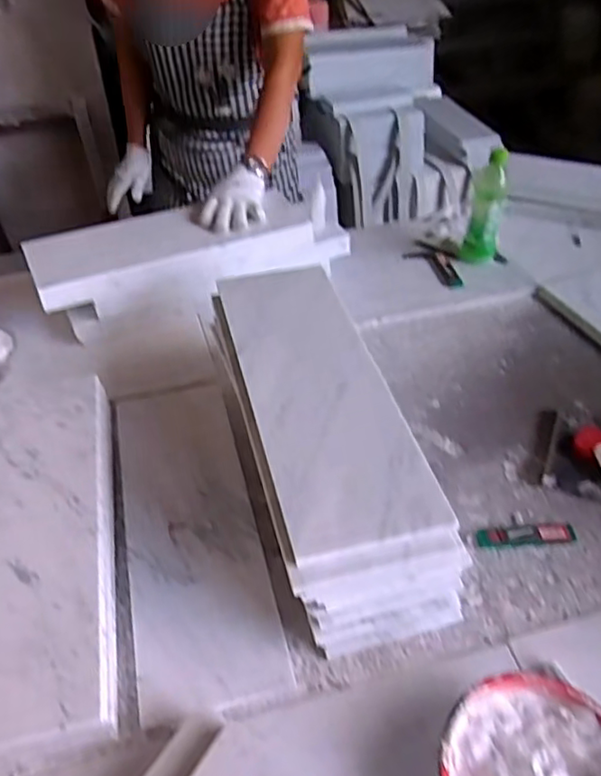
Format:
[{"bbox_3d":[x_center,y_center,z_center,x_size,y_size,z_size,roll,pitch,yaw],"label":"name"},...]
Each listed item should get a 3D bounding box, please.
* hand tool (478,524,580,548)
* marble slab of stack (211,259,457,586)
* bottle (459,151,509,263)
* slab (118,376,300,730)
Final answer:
[{"bbox_3d":[0.266,0.174,0.731,0.113,0.011,0.022,-5,43,-7],"label":"hand tool"},{"bbox_3d":[0.012,-0.005,0.711,0.159,0.019,0.465,-9,43,-11],"label":"marble slab of stack"},{"bbox_3d":[0.338,-0.322,1.131,0.069,0.188,0.072,16,44,16],"label":"bottle"},{"bbox_3d":[-0.136,0.154,0.761,0.152,0.014,0.455,-10,43,-12],"label":"slab"}]

